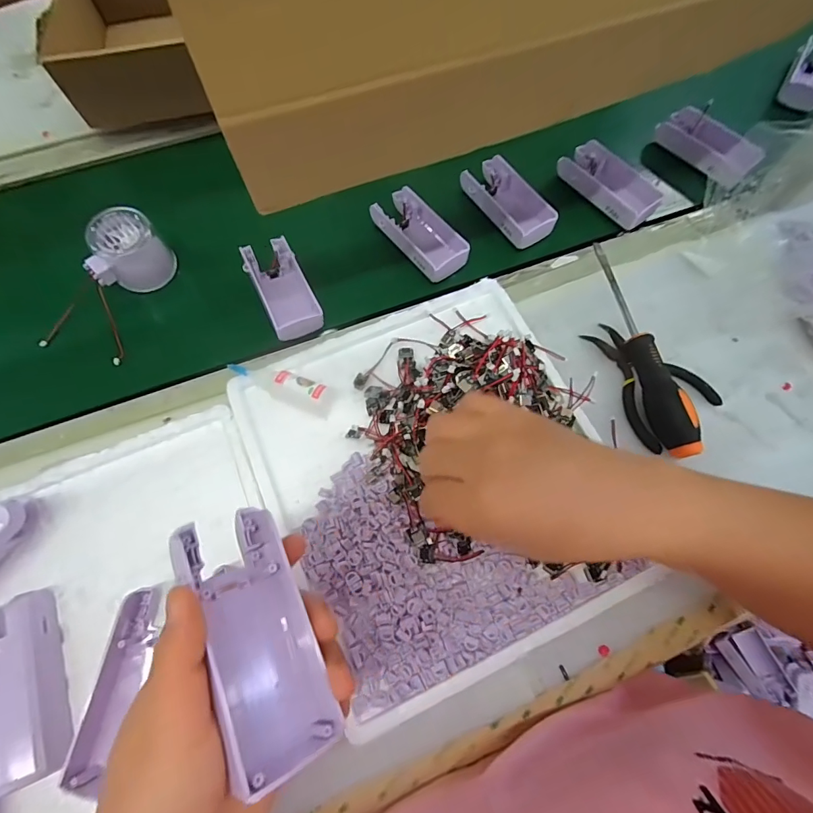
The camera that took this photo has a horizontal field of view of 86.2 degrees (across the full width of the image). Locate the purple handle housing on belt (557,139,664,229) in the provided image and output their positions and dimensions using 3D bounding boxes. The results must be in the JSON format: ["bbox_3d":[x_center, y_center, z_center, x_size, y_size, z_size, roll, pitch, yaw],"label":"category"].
[{"bbox_3d":[0.208,-0.231,0.451,0.046,0.027,0.105,-36,72,-14],"label":"purple handle housing on belt"}]

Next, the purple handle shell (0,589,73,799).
[{"bbox_3d":[-0.248,0.177,0.274,0.047,0.028,0.107,-22,70,-9],"label":"purple handle shell"}]

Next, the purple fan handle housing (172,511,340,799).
[{"bbox_3d":[-0.069,0.103,0.199,0.048,0.020,0.108,-10,63,-37],"label":"purple fan handle housing"}]

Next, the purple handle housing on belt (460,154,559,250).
[{"bbox_3d":[0.104,-0.212,0.446,0.051,0.027,0.103,-32,72,-13],"label":"purple handle housing on belt"}]

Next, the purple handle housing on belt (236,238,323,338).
[{"bbox_3d":[-0.116,-0.113,0.407,0.047,0.020,0.111,-27,70,-11],"label":"purple handle housing on belt"}]

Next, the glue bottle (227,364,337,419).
[{"bbox_3d":[-0.101,-0.018,0.350,0.085,0.024,0.031,20,69,7],"label":"glue bottle"}]

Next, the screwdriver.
[{"bbox_3d":[0.195,-0.051,0.372,0.024,0.029,0.195,-13,68,-6],"label":"screwdriver"}]

